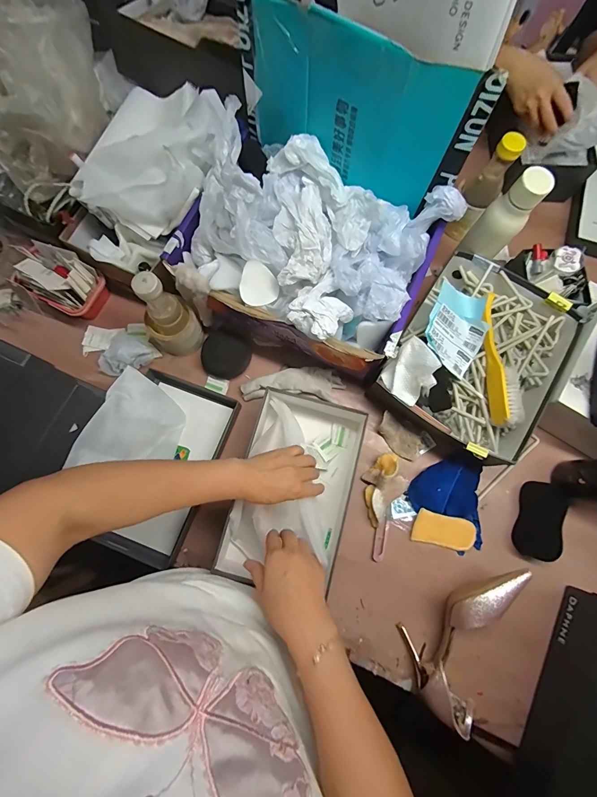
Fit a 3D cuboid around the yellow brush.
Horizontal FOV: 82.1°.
[{"bbox_3d":[0.344,-0.066,0.591,0.047,0.044,0.227,-6,78,-1],"label":"yellow brush"}]

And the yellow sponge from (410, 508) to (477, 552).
[{"bbox_3d":[0.253,0.228,0.591,0.102,0.011,0.052,14,78,3],"label":"yellow sponge"}]

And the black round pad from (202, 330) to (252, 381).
[{"bbox_3d":[-0.140,-0.082,0.651,0.086,0.022,0.088,0,78,0],"label":"black round pad"}]

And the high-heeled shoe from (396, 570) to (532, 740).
[{"bbox_3d":[0.247,0.348,0.517,0.126,0.079,0.245,29,93,6],"label":"high-heeled shoe"}]

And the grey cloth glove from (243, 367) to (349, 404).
[{"bbox_3d":[-0.011,-0.026,0.644,0.187,0.024,0.066,-1,78,0],"label":"grey cloth glove"}]

